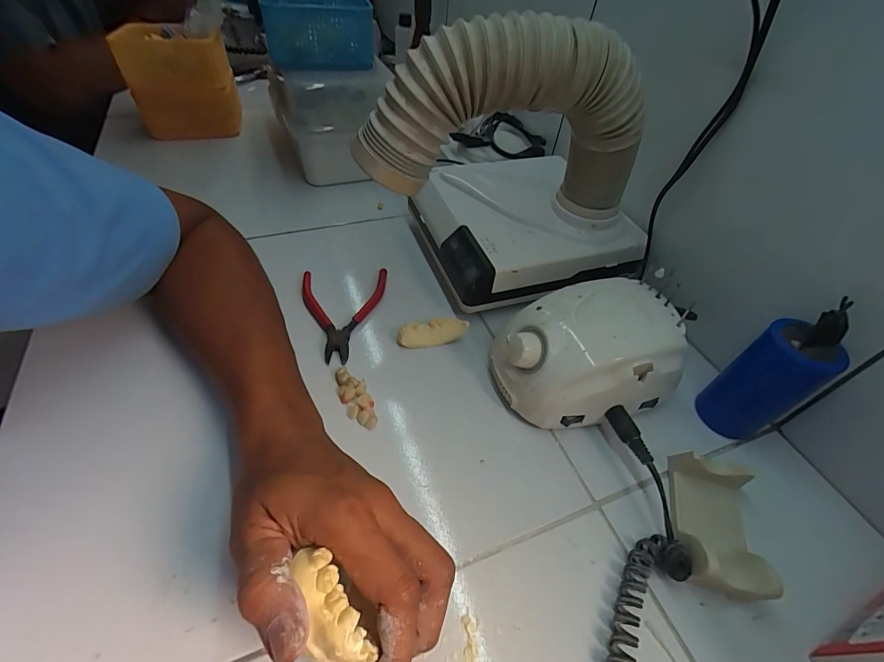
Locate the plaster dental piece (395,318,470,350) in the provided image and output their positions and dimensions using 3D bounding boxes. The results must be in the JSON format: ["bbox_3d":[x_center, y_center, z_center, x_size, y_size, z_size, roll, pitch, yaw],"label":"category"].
[{"bbox_3d":[-0.010,0.002,0.380,0.064,0.019,0.018,-8,50,-12],"label":"plaster dental piece"}]

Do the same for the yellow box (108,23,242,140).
[{"bbox_3d":[-0.369,-0.352,0.573,0.121,0.123,0.081,-1,49,-6],"label":"yellow box"}]

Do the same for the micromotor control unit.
[{"bbox_3d":[0.117,0.021,0.336,0.138,0.084,0.097,-9,50,-13],"label":"micromotor control unit"}]

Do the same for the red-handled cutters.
[{"bbox_3d":[-0.095,-0.021,0.405,0.088,0.014,0.119,-7,49,-11],"label":"red-handled cutters"}]

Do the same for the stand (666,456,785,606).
[{"bbox_3d":[0.193,0.134,0.277,0.055,0.034,0.087,16,49,9],"label":"stand"}]

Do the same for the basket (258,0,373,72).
[{"bbox_3d":[-0.152,-0.368,0.486,0.119,0.076,0.092,-11,50,-15],"label":"basket"}]

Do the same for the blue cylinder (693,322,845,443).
[{"bbox_3d":[0.261,0.044,0.324,0.043,0.105,0.052,-21,54,-22],"label":"blue cylinder"}]

